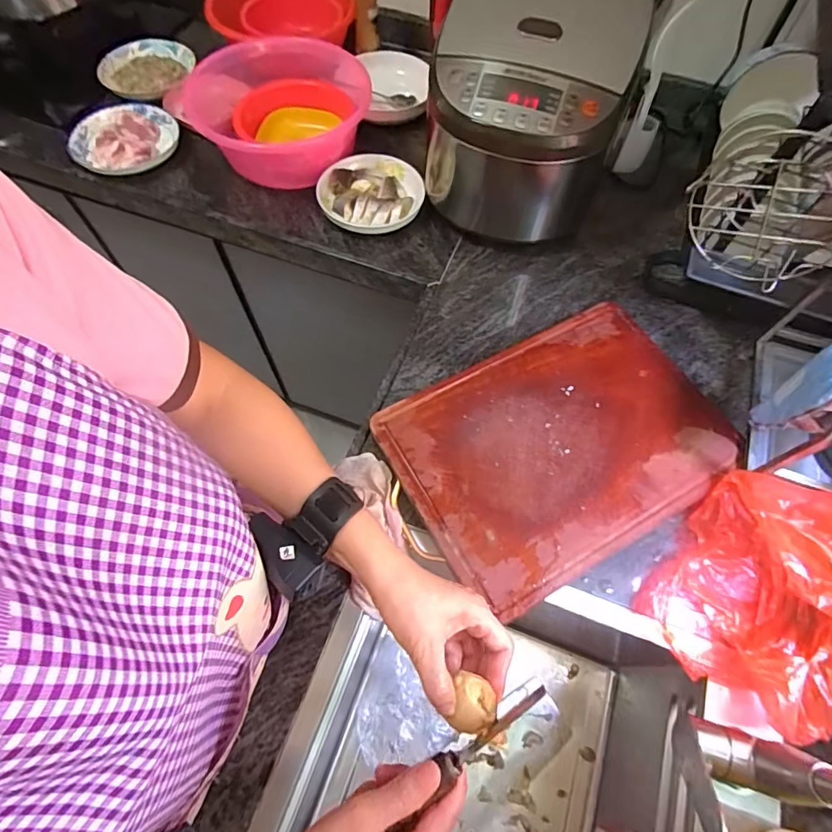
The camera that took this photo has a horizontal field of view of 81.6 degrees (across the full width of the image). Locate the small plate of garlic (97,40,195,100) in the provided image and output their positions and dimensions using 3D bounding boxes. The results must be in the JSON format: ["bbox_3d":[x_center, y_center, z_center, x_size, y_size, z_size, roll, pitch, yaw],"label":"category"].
[{"bbox_3d":[-0.499,-0.646,0.897,0.141,0.026,0.161,14,64,6],"label":"small plate of garlic"}]

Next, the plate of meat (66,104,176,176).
[{"bbox_3d":[-0.493,-0.469,0.815,0.158,0.036,0.166,0,63,-1],"label":"plate of meat"}]

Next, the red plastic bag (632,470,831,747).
[{"bbox_3d":[0.366,0.169,0.482,0.174,0.120,0.225,40,69,17],"label":"red plastic bag"}]

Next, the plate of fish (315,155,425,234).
[{"bbox_3d":[-0.070,-0.347,0.776,0.166,0.035,0.161,0,63,-1],"label":"plate of fish"}]

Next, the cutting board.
[{"bbox_3d":[0.178,0.034,0.597,0.389,0.031,0.288,-26,67,-13],"label":"cutting board"}]

